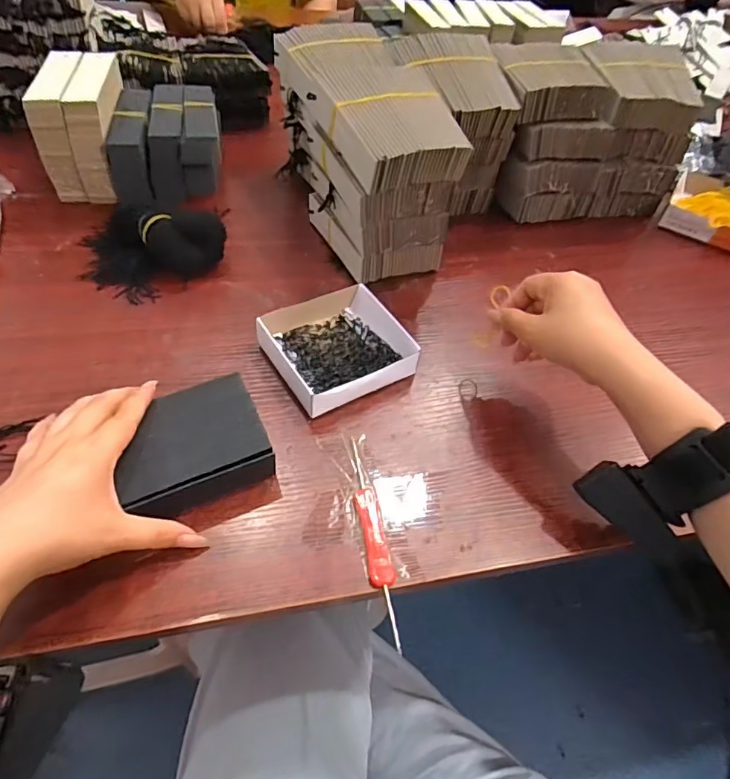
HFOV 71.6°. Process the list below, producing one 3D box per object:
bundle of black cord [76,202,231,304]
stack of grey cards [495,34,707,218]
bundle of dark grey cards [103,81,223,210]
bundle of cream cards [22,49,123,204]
[{"bbox_3d":[-0.210,-0.135,0.474,0.144,0.051,0.094,6,48,-1],"label":"bundle of black cord"},{"bbox_3d":[0.246,-0.296,0.596,0.207,0.148,0.140,-4,49,-10],"label":"stack of grey cards"},{"bbox_3d":[-0.222,-0.282,0.581,0.108,0.079,0.135,-3,49,-10],"label":"bundle of dark grey cards"},{"bbox_3d":[-0.301,-0.284,0.550,0.070,0.106,0.130,-3,49,-9],"label":"bundle of cream cards"}]

